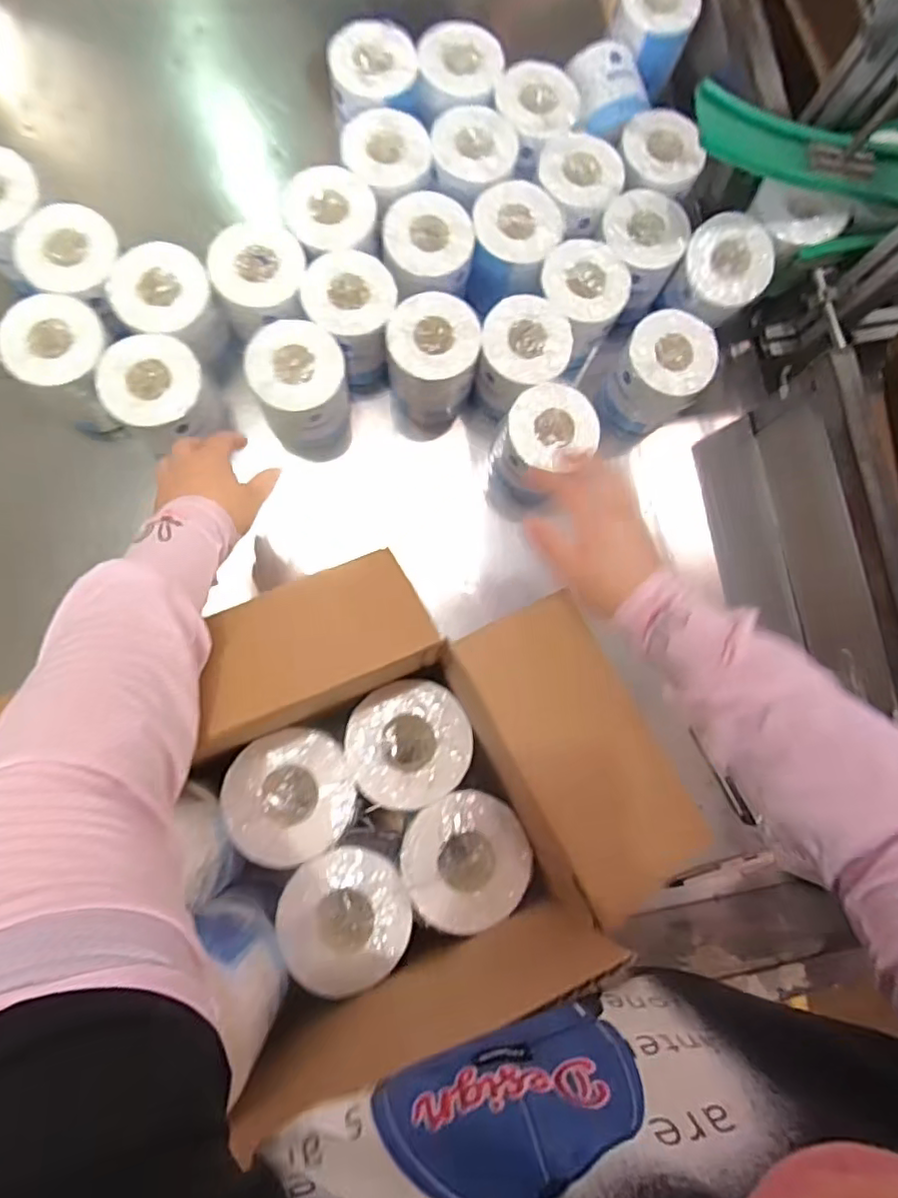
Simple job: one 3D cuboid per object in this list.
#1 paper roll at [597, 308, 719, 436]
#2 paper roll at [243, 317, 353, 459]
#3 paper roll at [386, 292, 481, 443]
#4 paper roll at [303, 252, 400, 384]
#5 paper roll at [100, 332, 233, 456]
[{"bbox_3d":[0.247,-0.269,0.738,0.094,0.137,0.093,1,82,-5],"label":"paper roll"},{"bbox_3d":[-0.166,-0.236,0.692,0.098,0.134,0.111,-20,85,-8],"label":"paper roll"},{"bbox_3d":[-0.022,-0.271,0.709,0.094,0.150,0.102,1,82,-5],"label":"paper roll"},{"bbox_3d":[-0.112,-0.318,0.706,0.095,0.126,0.095,1,82,-5],"label":"paper roll"},{"bbox_3d":[-0.308,-0.219,0.658,0.105,0.095,0.099,1,82,-5],"label":"paper roll"}]

